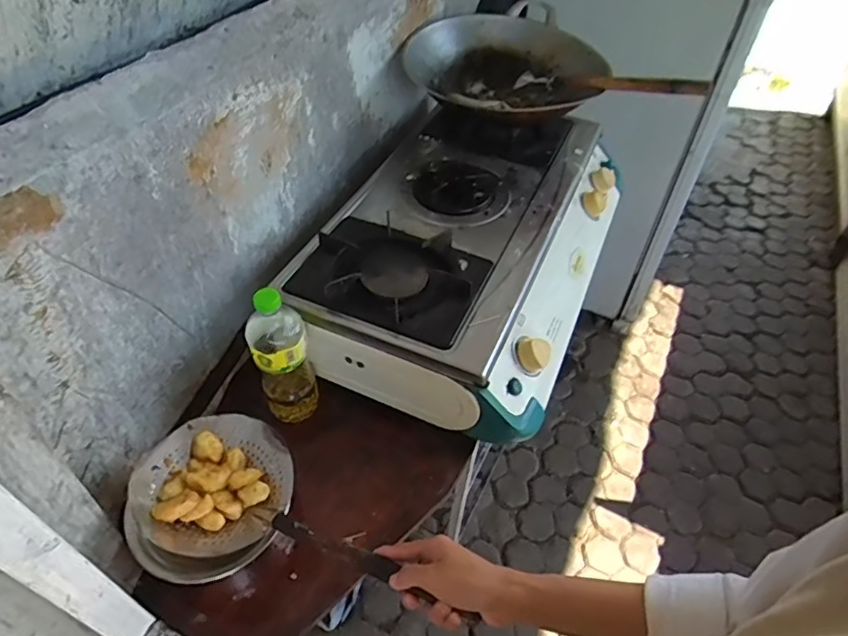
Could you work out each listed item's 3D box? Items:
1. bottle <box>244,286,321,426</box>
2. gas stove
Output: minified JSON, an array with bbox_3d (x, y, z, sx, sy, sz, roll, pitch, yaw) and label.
[{"bbox_3d":[-0.190,0.051,0.754,0.076,0.220,0.069,-12,49,-14],"label":"bottle"},{"bbox_3d":[0.087,-0.158,0.963,0.416,0.150,0.660,19,49,14],"label":"gas stove"}]

